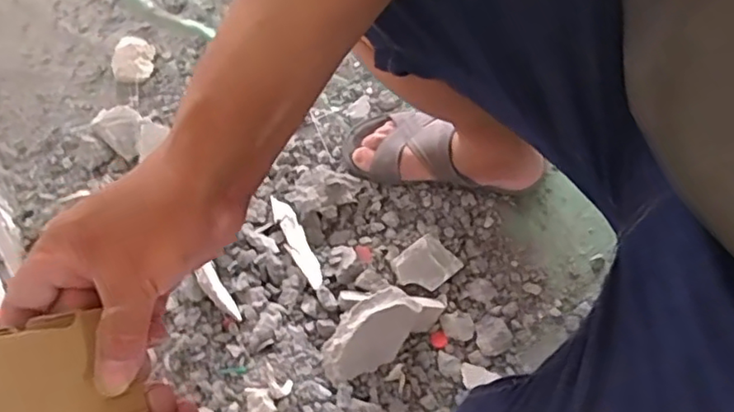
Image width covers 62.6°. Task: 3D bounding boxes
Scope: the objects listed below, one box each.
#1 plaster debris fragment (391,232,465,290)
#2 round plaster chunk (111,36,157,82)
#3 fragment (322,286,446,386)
[{"bbox_3d":[0.072,0.073,0.752,0.072,0.022,0.063,-38,71,-14],"label":"plaster debris fragment"},{"bbox_3d":[-0.352,-0.226,0.911,0.058,0.025,0.084,-8,66,-3],"label":"round plaster chunk"},{"bbox_3d":[0.018,0.139,0.701,0.164,0.032,0.070,-31,92,-21],"label":"fragment"}]

